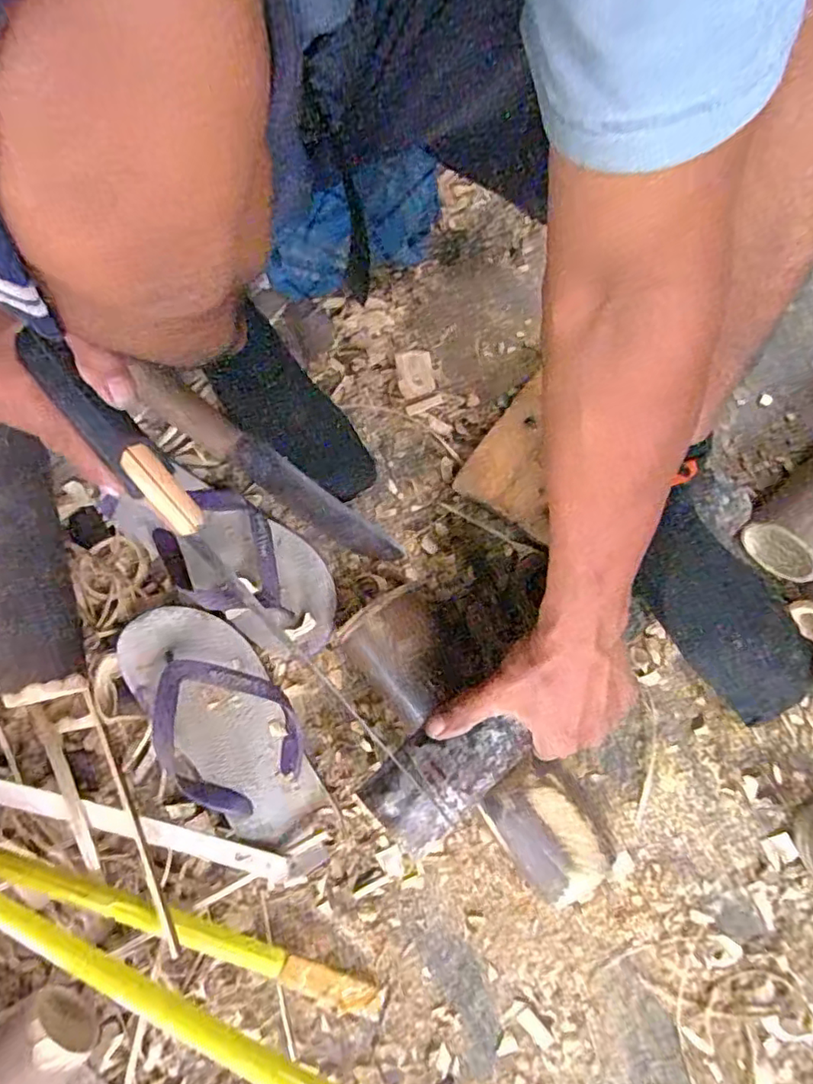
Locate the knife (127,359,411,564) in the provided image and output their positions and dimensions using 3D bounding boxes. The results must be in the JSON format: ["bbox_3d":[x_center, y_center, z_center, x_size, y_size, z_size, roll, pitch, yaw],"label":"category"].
[{"bbox_3d":[-0.130,-0.069,0.565,0.287,0.019,0.038,36,78,-5],"label":"knife"}]

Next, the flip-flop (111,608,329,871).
[{"bbox_3d":[-0.153,0.166,0.516,0.111,0.059,0.254,-38,78,-7],"label":"flip-flop"}]

